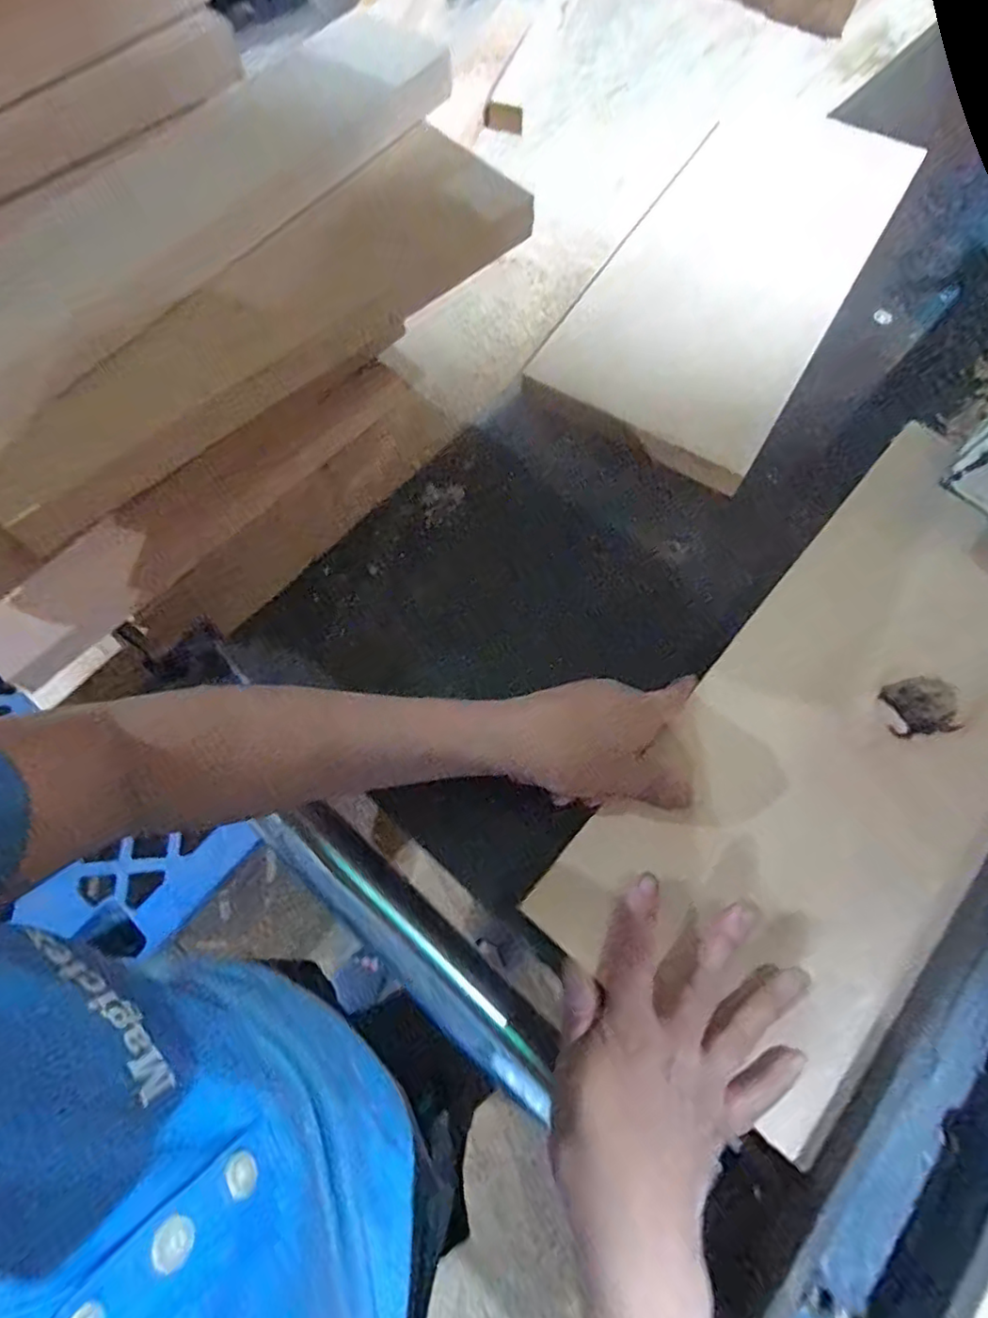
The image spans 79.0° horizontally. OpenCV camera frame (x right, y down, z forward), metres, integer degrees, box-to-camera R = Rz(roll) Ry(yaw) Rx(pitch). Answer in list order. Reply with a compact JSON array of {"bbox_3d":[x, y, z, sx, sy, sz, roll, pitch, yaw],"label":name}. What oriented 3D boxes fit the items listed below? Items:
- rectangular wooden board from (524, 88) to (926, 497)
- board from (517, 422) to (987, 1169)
[{"bbox_3d":[0.218,-0.357,0.535,0.195,0.024,0.478,30,72,12],"label":"rectangular wooden board"},{"bbox_3d":[0.212,0.046,0.341,0.178,0.020,0.386,39,74,15],"label":"board"}]

